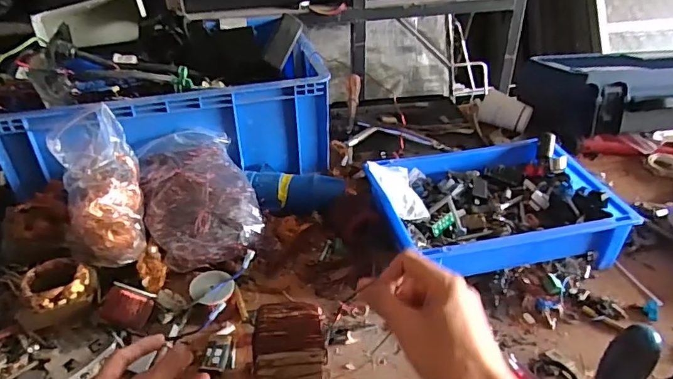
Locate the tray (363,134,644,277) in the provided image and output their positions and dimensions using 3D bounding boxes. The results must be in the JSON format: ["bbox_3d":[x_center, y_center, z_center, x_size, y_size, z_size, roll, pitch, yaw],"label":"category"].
[{"bbox_3d":[0.212,0.028,0.712,0.305,0.080,0.220,-8,36,-11],"label":"tray"}]

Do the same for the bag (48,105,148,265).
[{"bbox_3d":[-0.307,-0.002,0.651,0.100,0.076,0.209,-16,68,-20],"label":"bag"}]

